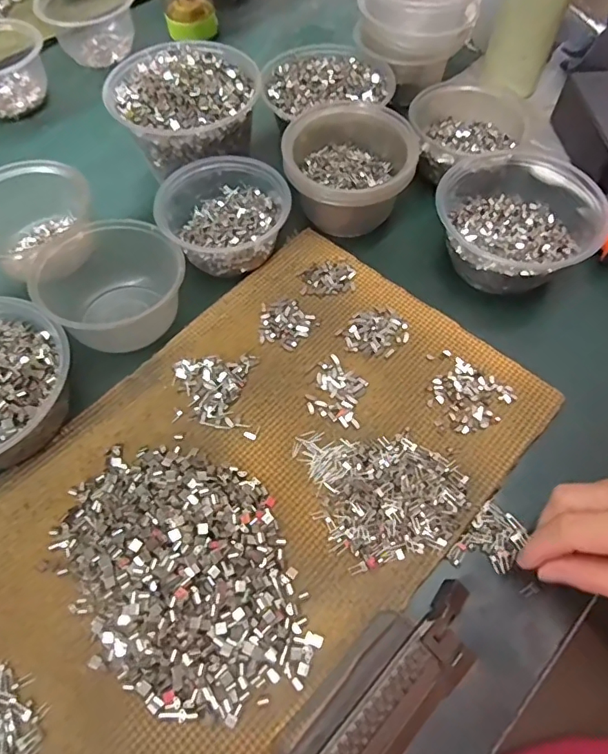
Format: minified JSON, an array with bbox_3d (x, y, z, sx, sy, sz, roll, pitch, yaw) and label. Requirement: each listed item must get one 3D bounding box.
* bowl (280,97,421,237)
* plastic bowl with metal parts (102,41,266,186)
[{"bbox_3d":[0.040,-0.190,0.464,0.121,0.068,0.115,0,61,0],"label":"bowl"},{"bbox_3d":[-0.114,-0.260,0.504,0.143,0.082,0.132,-15,62,-8],"label":"plastic bowl with metal parts"}]

